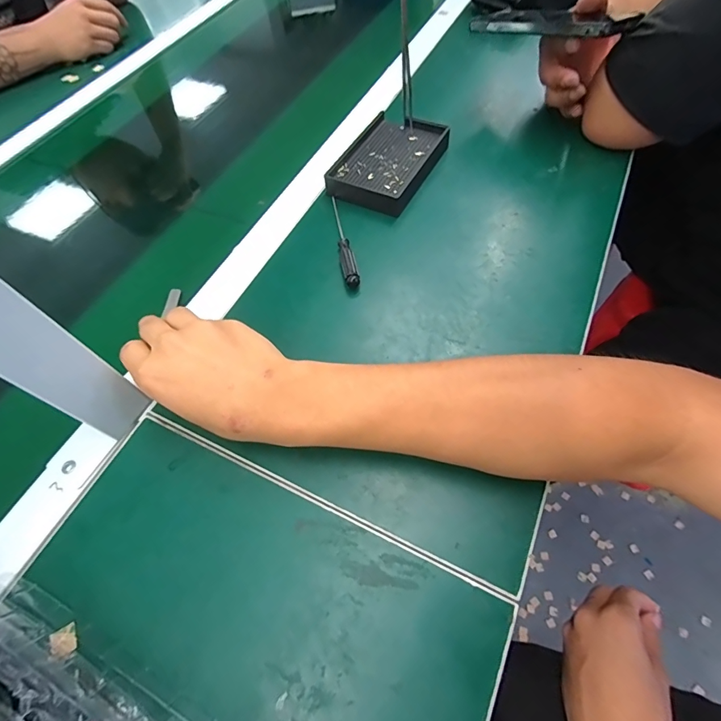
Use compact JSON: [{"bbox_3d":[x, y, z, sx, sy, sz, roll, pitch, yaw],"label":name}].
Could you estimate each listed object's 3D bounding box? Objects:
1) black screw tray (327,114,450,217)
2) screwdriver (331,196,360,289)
[{"bbox_3d":[0.030,-0.226,0.454,0.096,0.023,0.134,23,64,18],"label":"black screw tray"},{"bbox_3d":[-0.020,-0.123,0.401,0.014,0.014,0.128,-13,59,-1],"label":"screwdriver"}]

